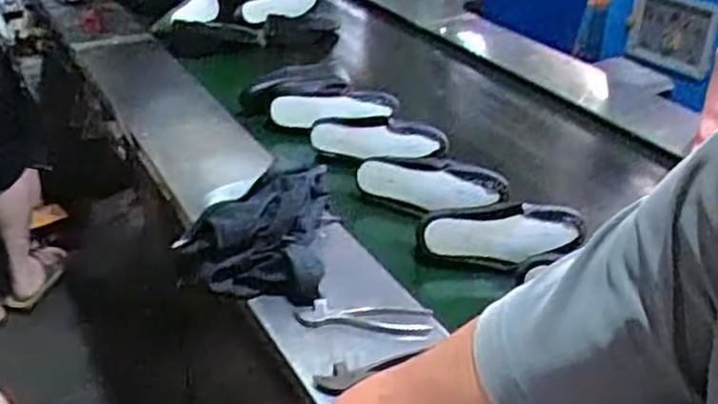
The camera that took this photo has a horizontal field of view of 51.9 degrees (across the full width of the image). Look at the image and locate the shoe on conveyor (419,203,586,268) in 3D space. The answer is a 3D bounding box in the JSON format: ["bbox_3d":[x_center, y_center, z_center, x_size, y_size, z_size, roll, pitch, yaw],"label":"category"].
[{"bbox_3d":[0.246,0.056,1.272,0.281,0.083,0.076,-6,32,-13],"label":"shoe on conveyor"}]

